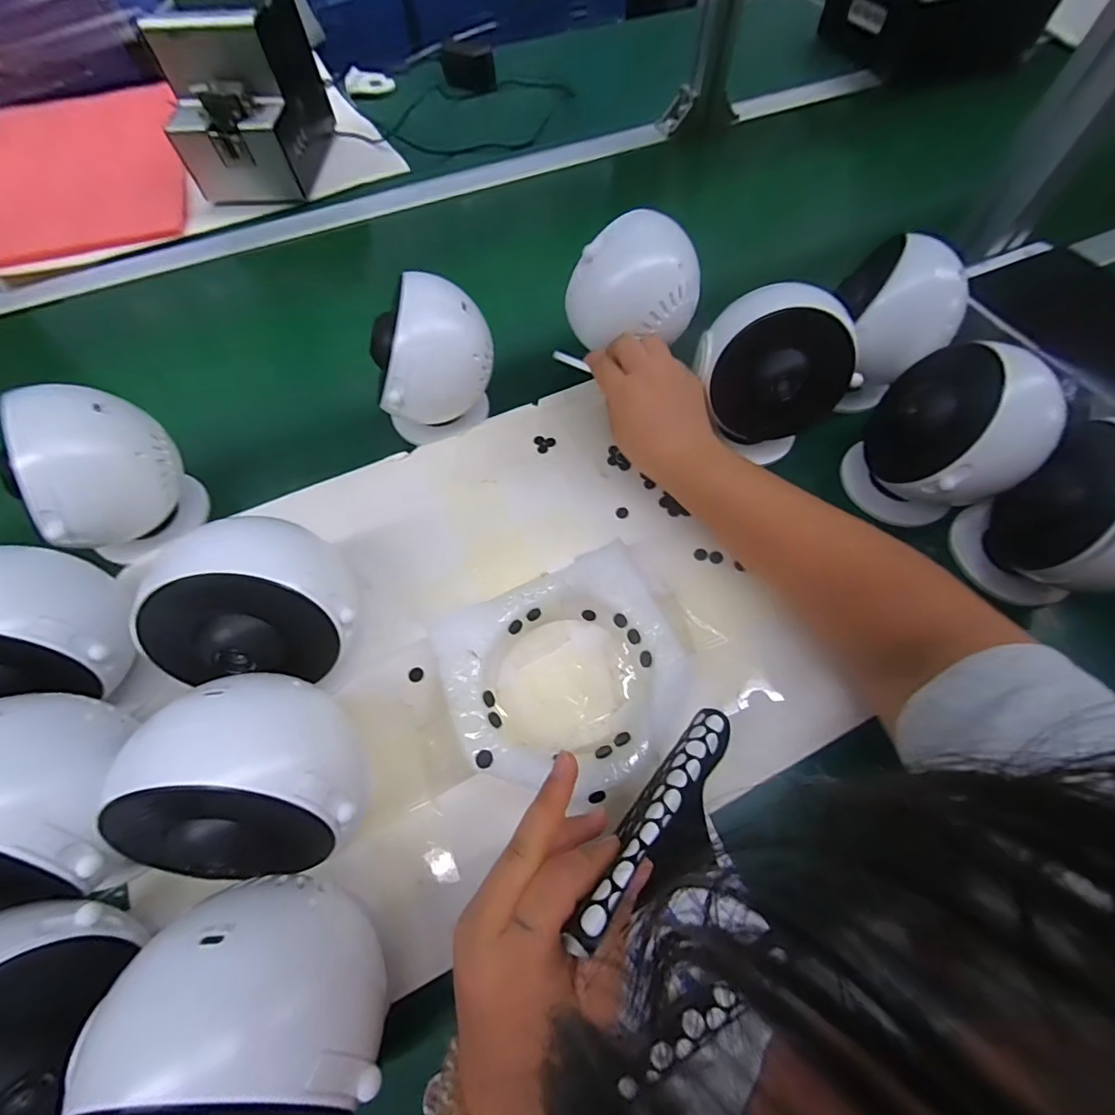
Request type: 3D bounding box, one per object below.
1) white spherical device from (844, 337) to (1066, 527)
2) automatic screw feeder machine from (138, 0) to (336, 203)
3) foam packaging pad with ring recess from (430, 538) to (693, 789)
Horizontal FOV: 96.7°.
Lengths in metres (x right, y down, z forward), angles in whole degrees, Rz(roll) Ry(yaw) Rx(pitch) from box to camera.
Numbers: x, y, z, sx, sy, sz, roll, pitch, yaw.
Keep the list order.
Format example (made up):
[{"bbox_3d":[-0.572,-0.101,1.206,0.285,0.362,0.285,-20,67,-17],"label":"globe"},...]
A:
[{"bbox_3d":[0.268,-0.080,0.351,0.084,0.119,0.105,-33,68,-15],"label":"white spherical device"},{"bbox_3d":[-0.371,-0.554,0.588,0.129,0.135,0.192,0,64,1],"label":"automatic screw feeder machine"},{"bbox_3d":[0.006,0.076,0.323,0.149,0.037,0.126,-25,66,-11],"label":"foam packaging pad with ring recess"}]

